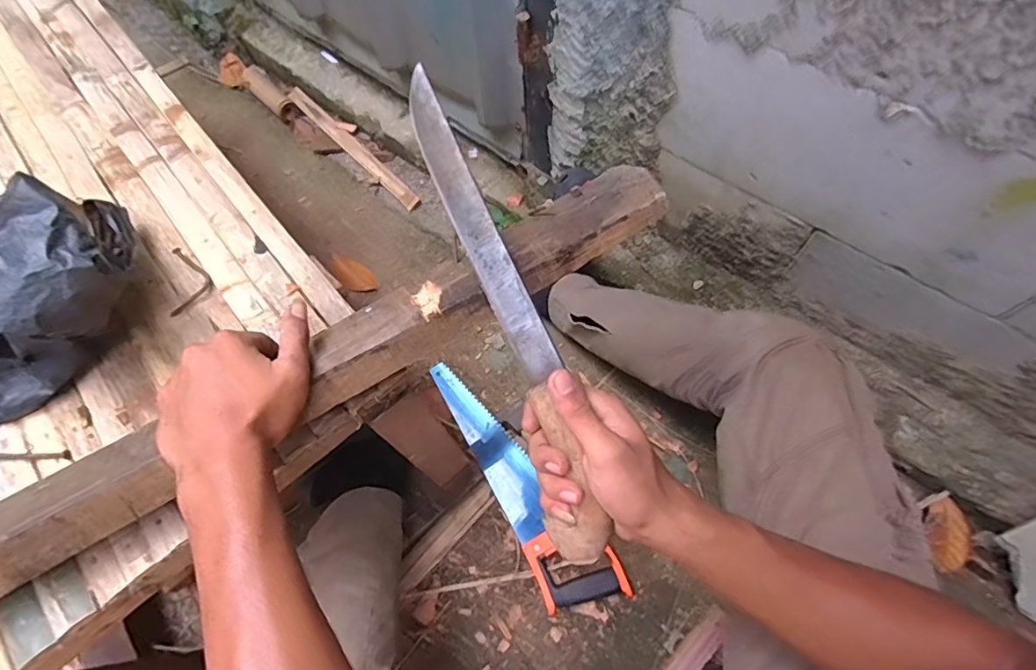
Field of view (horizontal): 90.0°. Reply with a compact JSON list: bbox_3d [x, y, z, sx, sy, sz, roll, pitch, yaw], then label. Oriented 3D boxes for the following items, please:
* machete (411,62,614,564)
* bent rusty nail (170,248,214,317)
[{"bbox_3d":[-0.007,-0.013,0.365,0.042,0.026,0.352,-20,87,-7],"label":"machete"},{"bbox_3d":[-0.312,-0.055,0.494,0.035,0.011,0.073,-9,65,-1],"label":"bent rusty nail"}]

